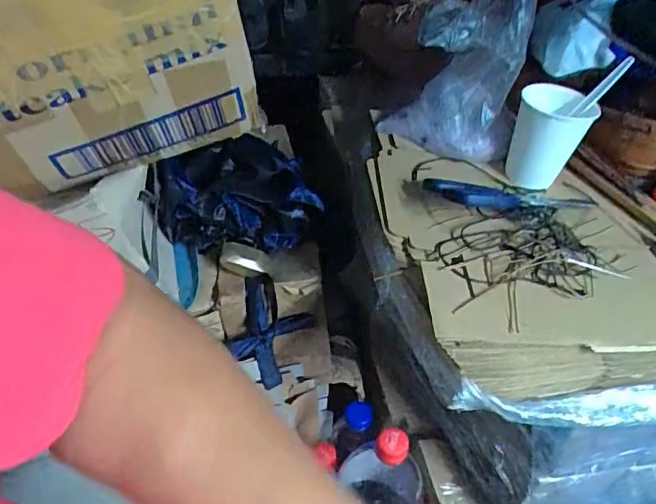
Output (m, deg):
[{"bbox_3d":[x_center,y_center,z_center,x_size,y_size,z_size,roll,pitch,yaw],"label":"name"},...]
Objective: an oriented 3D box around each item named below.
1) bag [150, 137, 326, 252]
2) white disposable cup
[{"bbox_3d":[-0.095,-0.054,0.577,0.159,0.127,0.058,-4,42,-10],"label":"bag"},{"bbox_3d":[0.221,-0.116,0.557,0.066,0.084,0.069,3,41,-3],"label":"white disposable cup"}]

